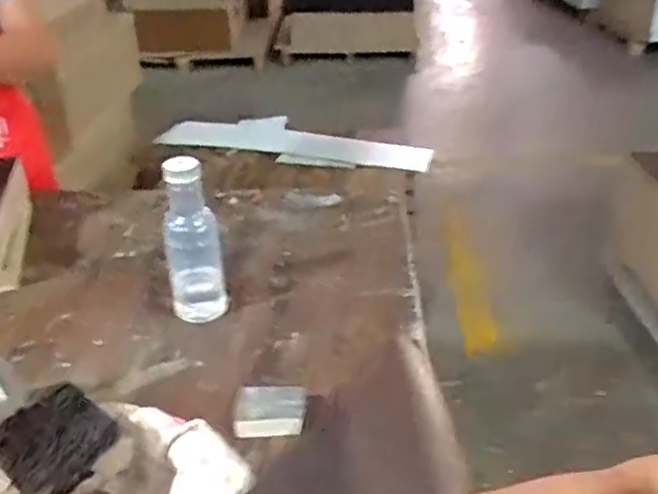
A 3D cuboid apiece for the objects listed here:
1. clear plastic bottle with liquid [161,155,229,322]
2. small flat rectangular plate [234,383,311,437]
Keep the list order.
[{"bbox_3d":[-0.173,-0.006,0.847,0.067,0.213,0.075,-8,31,-14],"label":"clear plastic bottle with liquid"},{"bbox_3d":[-0.061,0.170,0.694,0.072,0.028,0.047,2,30,3],"label":"small flat rectangular plate"}]

